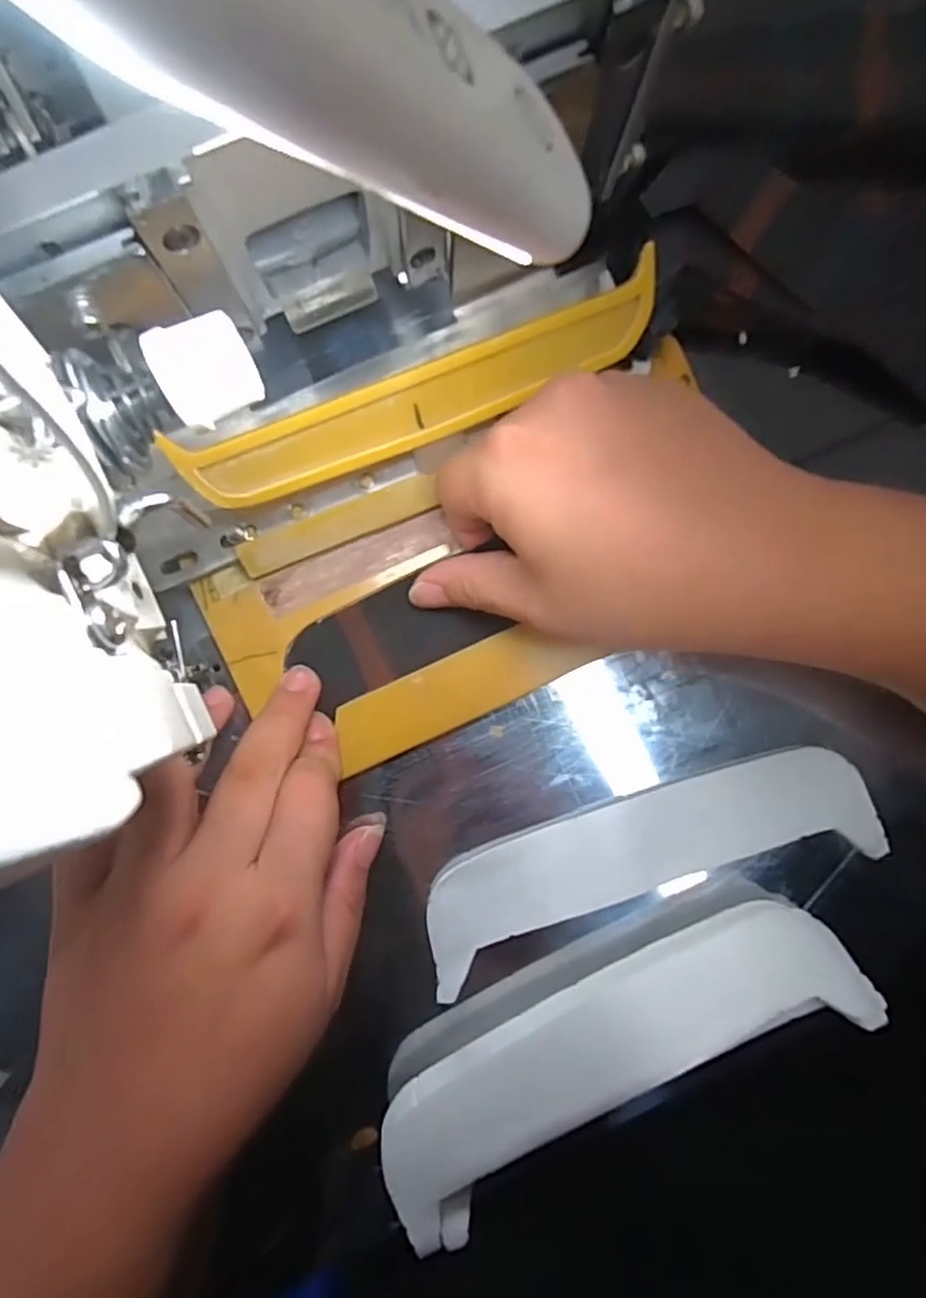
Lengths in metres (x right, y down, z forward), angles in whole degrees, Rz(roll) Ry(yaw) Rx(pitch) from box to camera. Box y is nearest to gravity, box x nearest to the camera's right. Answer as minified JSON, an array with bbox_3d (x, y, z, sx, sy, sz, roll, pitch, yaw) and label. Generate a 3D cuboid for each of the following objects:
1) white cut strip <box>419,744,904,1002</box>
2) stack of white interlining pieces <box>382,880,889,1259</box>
[{"bbox_3d":[0.079,0.088,0.273,0.194,0.007,0.051,-17,86,-5],"label":"white cut strip"},{"bbox_3d":[0.058,0.154,0.255,0.194,0.016,0.069,-27,69,-5],"label":"stack of white interlining pieces"}]

